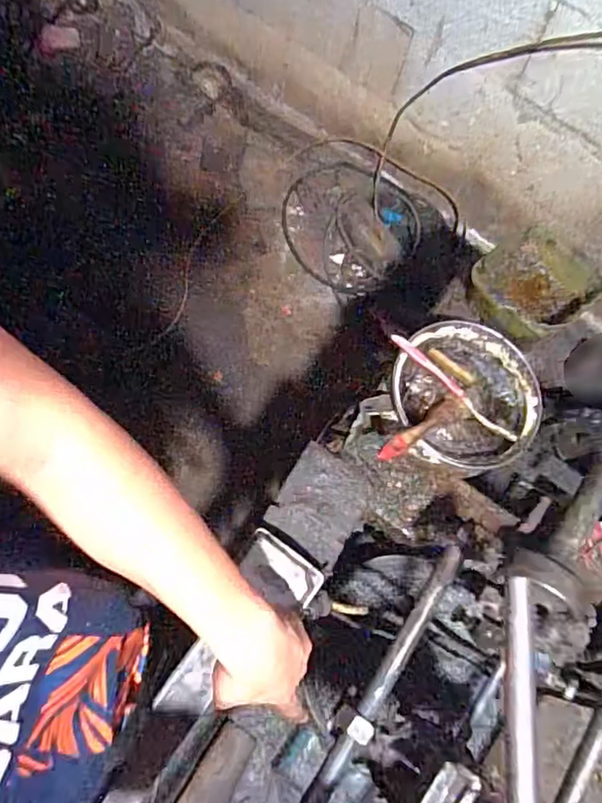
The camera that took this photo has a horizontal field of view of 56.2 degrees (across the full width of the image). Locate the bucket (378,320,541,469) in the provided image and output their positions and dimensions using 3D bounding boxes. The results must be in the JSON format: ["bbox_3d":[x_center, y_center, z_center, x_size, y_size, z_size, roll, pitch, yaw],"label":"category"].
[{"bbox_3d":[0.188,-0.009,0.649,0.180,0.092,0.174,2,70,-6],"label":"bucket"}]

